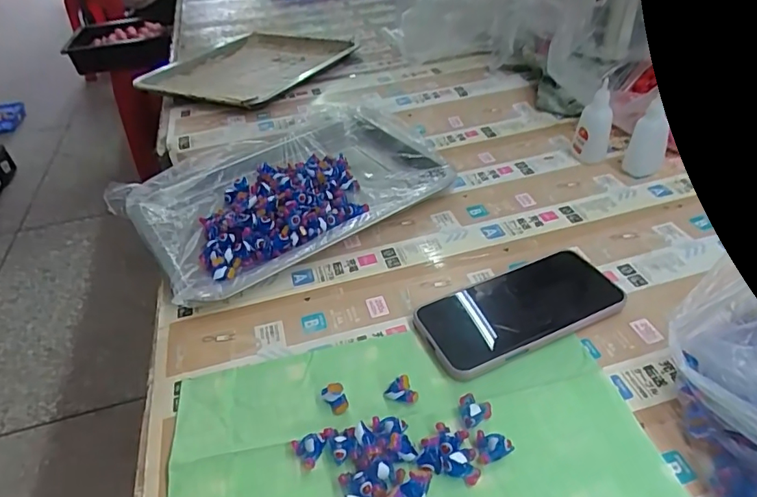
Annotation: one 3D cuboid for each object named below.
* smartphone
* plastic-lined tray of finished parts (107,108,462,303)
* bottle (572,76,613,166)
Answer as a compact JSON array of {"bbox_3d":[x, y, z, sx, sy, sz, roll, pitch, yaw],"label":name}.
[{"bbox_3d":[0.116,0.048,0.404,0.168,0.012,0.076,-20,41,-17],"label":"smartphone"},{"bbox_3d":[-0.096,-0.068,0.544,0.318,0.034,0.237,-27,44,-25],"label":"plastic-lined tray of finished parts"},{"bbox_3d":[0.242,-0.140,0.564,0.033,0.083,0.033,-2,39,4],"label":"bottle"}]

